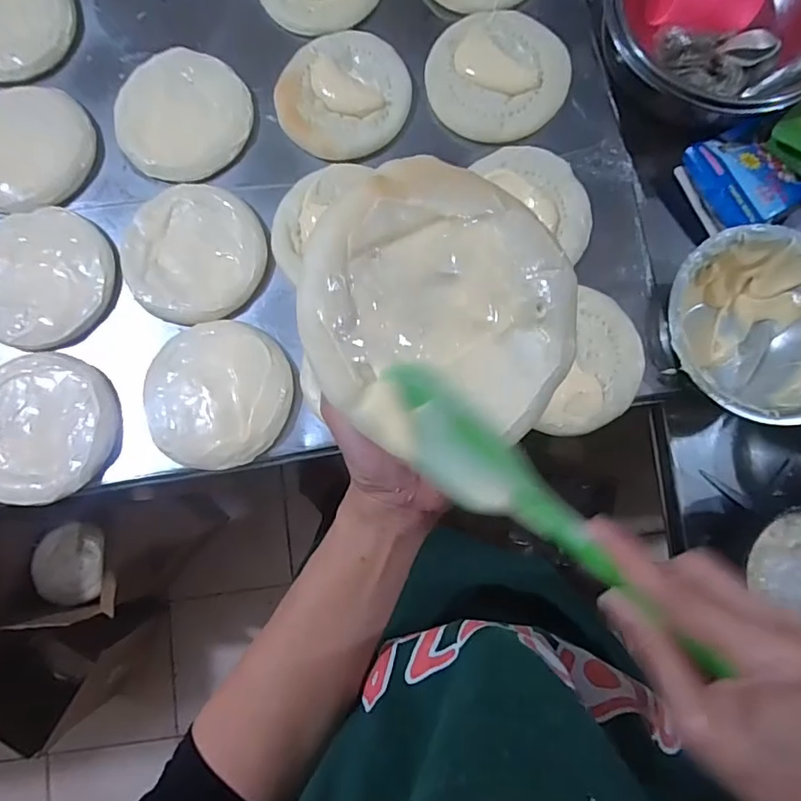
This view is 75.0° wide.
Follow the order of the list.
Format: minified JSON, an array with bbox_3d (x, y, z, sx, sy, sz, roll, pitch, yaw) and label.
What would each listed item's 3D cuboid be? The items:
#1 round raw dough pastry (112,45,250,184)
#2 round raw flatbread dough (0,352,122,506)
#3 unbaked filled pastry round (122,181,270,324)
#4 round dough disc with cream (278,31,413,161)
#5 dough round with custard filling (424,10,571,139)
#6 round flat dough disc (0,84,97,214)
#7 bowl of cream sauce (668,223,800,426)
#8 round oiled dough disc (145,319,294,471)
[{"bbox_3d":[-0.239,-0.312,0.566,0.145,0.013,0.141,0,80,0],"label":"round raw dough pastry"},{"bbox_3d":[-0.359,0.026,0.519,0.144,0.021,0.145,0,80,0],"label":"round raw flatbread dough"},{"bbox_3d":[-0.217,-0.157,0.548,0.141,0.010,0.149,0,80,0],"label":"unbaked filled pastry round"},{"bbox_3d":[-0.059,-0.332,0.566,0.136,0.013,0.142,0,80,0],"label":"round dough disc with cream"},{"bbox_3d":[0.104,-0.354,0.561,0.147,0.018,0.144,0,80,0],"label":"dough round with custard filling"},{"bbox_3d":[-0.405,-0.271,0.559,0.145,0.015,0.137,0,80,0],"label":"round flat dough disc"},{"bbox_3d":[0.358,-0.068,0.544,0.185,0.089,0.188,0,82,1],"label":"bowl of cream sauce"},{"bbox_3d":[-0.182,-0.008,0.510,0.145,0.018,0.139,19,80,4],"label":"round oiled dough disc"}]

